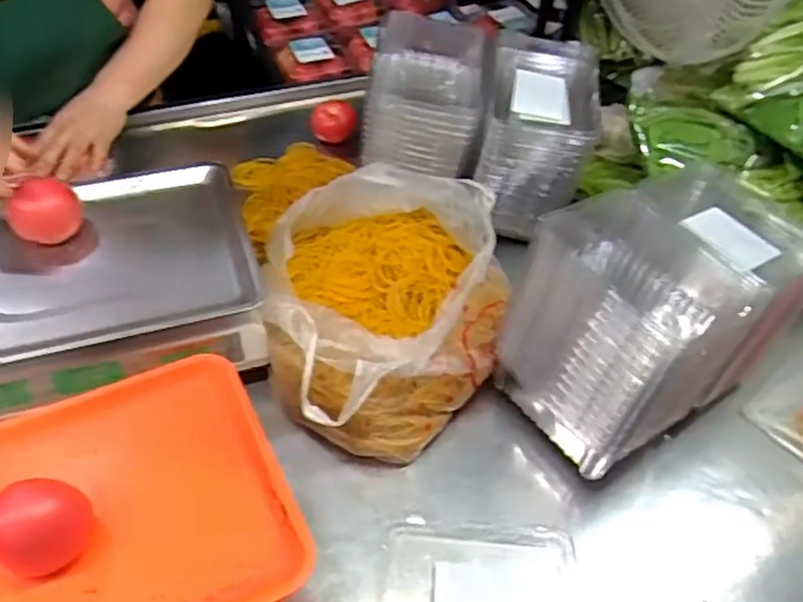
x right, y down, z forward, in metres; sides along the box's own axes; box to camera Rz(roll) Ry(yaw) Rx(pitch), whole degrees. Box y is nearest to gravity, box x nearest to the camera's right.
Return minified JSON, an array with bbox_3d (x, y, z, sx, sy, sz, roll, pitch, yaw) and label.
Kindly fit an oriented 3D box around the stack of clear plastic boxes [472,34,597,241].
[{"bbox_3d":[0.168,-0.214,0.867,0.131,0.160,0.228,11,48,6],"label":"stack of clear plastic boxes"}]

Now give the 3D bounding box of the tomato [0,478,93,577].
[{"bbox_3d":[-0.253,0.161,0.481,0.064,0.058,0.059,2,48,-2],"label":"tomato"}]

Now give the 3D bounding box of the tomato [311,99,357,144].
[{"bbox_3d":[-0.100,-0.268,1.014,0.068,0.055,0.073,3,48,-2],"label":"tomato"}]

